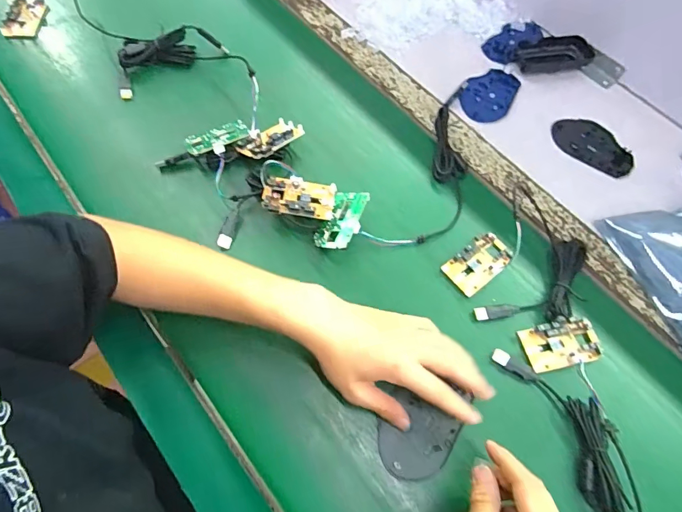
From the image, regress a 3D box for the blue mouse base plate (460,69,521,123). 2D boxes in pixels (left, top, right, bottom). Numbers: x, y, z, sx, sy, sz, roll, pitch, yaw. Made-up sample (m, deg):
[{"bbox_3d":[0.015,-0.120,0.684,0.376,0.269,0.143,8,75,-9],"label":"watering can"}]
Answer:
[{"bbox_3d":[0.208,-0.226,0.588,0.065,0.011,0.107,27,67,10],"label":"blue mouse base plate"}]

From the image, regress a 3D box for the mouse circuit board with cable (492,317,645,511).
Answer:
[{"bbox_3d":[0.240,0.147,0.405,0.103,0.022,0.173,-25,68,-13],"label":"mouse circuit board with cable"}]

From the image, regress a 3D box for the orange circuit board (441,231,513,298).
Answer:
[{"bbox_3d":[0.154,0.008,0.470,0.077,0.007,0.045,-35,71,-17],"label":"orange circuit board"}]

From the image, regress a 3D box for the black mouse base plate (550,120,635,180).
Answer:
[{"bbox_3d":[0.338,-0.150,0.560,0.108,0.006,0.075,32,68,12],"label":"black mouse base plate"}]

